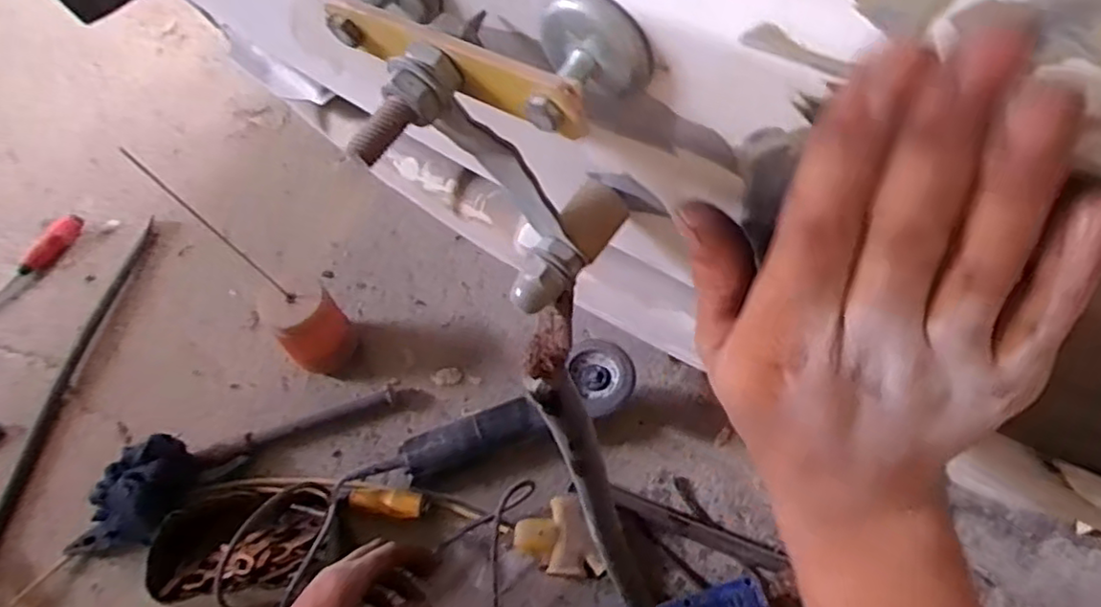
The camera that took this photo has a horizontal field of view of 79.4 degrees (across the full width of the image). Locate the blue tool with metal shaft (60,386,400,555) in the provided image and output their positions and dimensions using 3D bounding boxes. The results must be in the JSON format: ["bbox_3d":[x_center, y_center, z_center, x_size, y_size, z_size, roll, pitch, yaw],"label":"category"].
[{"bbox_3d":[-0.372,0.181,0.786,0.376,0.084,0.092,-22,64,-21],"label":"blue tool with metal shaft"}]

